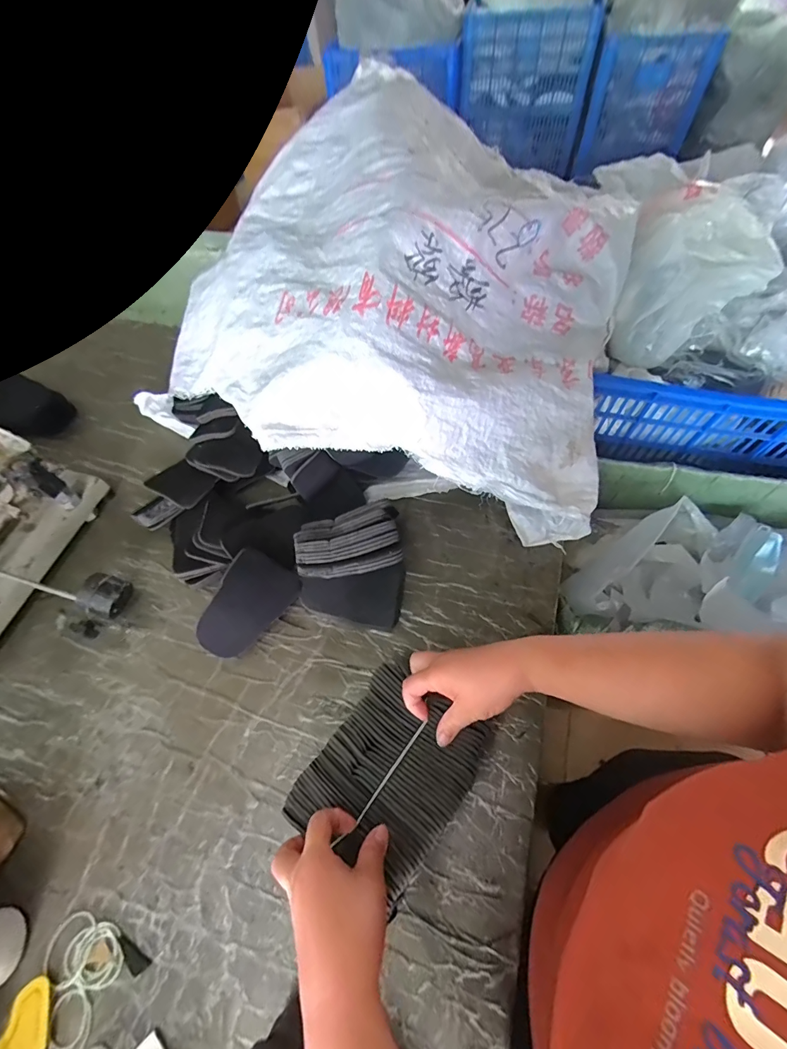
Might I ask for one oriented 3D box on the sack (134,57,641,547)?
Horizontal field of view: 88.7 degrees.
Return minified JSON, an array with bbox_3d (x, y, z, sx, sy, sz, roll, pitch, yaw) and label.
[{"bbox_3d":[0.004,-0.333,0.614,0.671,0.276,0.582,13,62,12],"label":"sack"}]

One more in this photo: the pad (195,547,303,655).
[{"bbox_3d":[-0.199,0.111,0.549,0.094,0.010,0.138,39,76,-23],"label":"pad"}]

